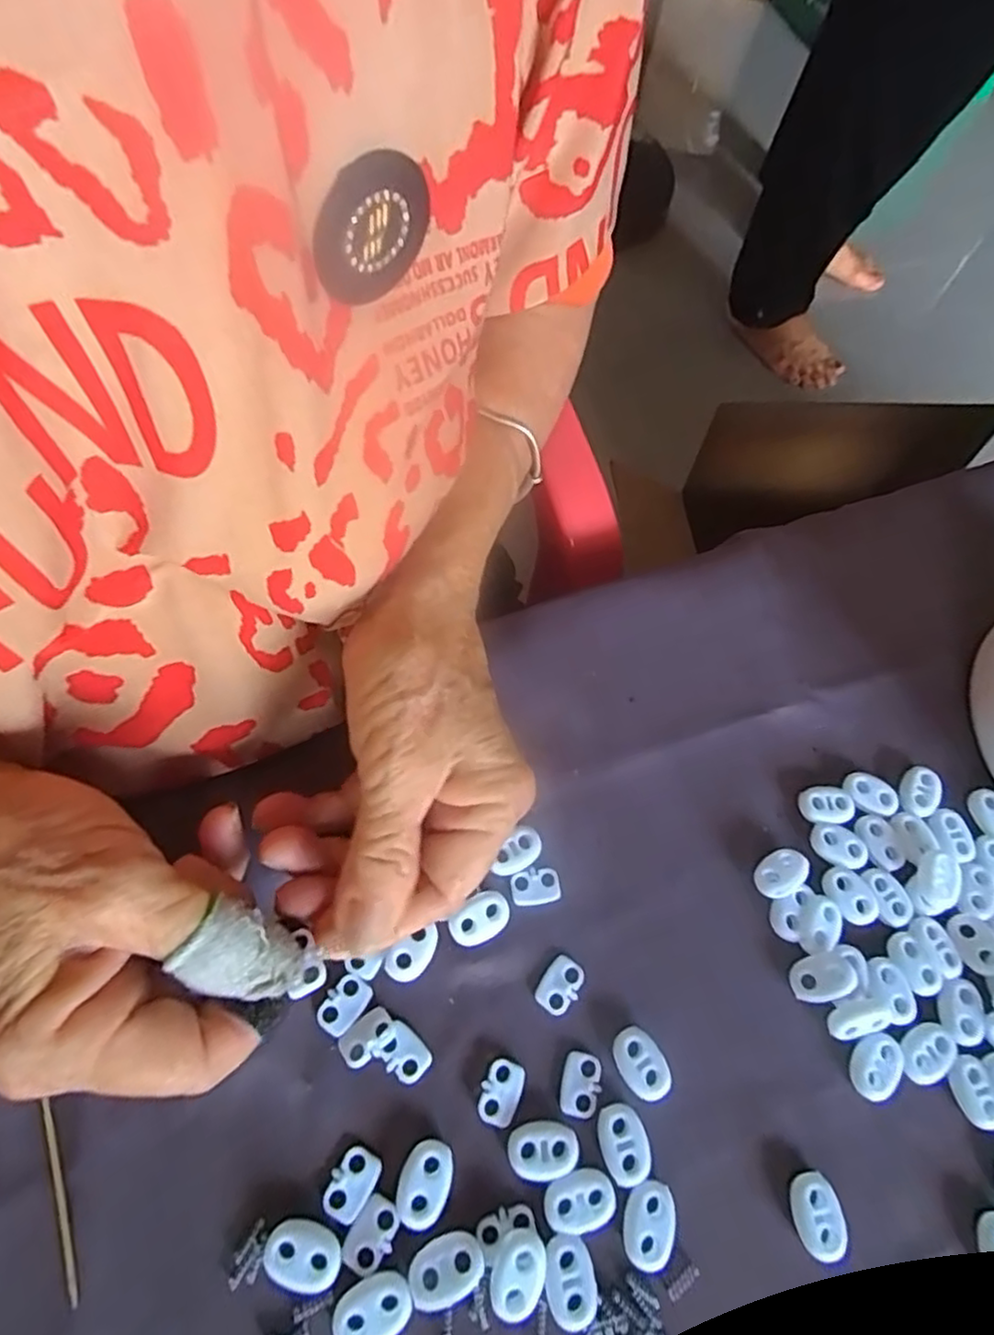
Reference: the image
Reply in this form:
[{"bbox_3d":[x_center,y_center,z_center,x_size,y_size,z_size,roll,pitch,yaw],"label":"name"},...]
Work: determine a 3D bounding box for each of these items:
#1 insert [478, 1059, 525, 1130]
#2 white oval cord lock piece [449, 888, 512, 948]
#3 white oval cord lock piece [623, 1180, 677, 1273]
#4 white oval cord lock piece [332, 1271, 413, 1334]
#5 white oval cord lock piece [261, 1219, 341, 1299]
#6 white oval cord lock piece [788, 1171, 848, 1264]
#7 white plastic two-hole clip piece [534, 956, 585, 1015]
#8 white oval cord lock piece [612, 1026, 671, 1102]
[{"bbox_3d":[0.001,0.141,0.224,0.013,0.004,0.019,26,64,5],"label":"insert"},{"bbox_3d":[-0.006,0.092,0.246,0.022,0.007,0.015,-30,72,-20],"label":"white oval cord lock piece"},{"bbox_3d":[0.048,0.174,0.210,0.015,0.004,0.022,10,64,-3],"label":"white oval cord lock piece"},{"bbox_3d":[-0.036,0.187,0.195,0.022,0.004,0.016,-26,71,-18],"label":"white oval cord lock piece"},{"bbox_3d":[-0.057,0.174,0.200,0.022,0.005,0.016,17,64,1],"label":"white oval cord lock piece"},{"bbox_3d":[0.103,0.176,0.217,0.015,0.005,0.022,-9,67,-12],"label":"white oval cord lock piece"},{"bbox_3d":[0.023,0.113,0.241,0.013,0.004,0.018,35,66,9],"label":"white plastic two-hole clip piece"},{"bbox_3d":[0.049,0.135,0.231,0.015,0.005,0.022,-25,71,-18],"label":"white oval cord lock piece"}]

